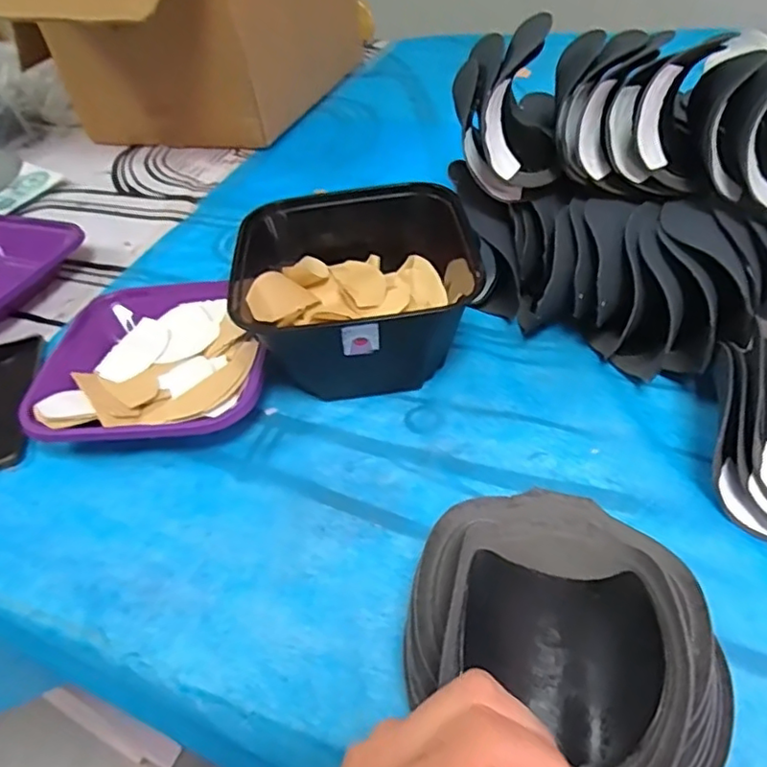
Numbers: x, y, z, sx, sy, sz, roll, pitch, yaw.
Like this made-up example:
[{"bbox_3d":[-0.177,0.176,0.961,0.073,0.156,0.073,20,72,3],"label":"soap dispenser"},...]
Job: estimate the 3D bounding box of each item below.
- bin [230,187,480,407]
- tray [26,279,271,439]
[{"bbox_3d":[-0.017,-0.066,0.487,0.184,0.104,0.168,-6,43,2],"label":"bin"},{"bbox_3d":[-0.187,-0.019,0.509,0.177,0.038,0.197,-10,43,-2],"label":"tray"}]

